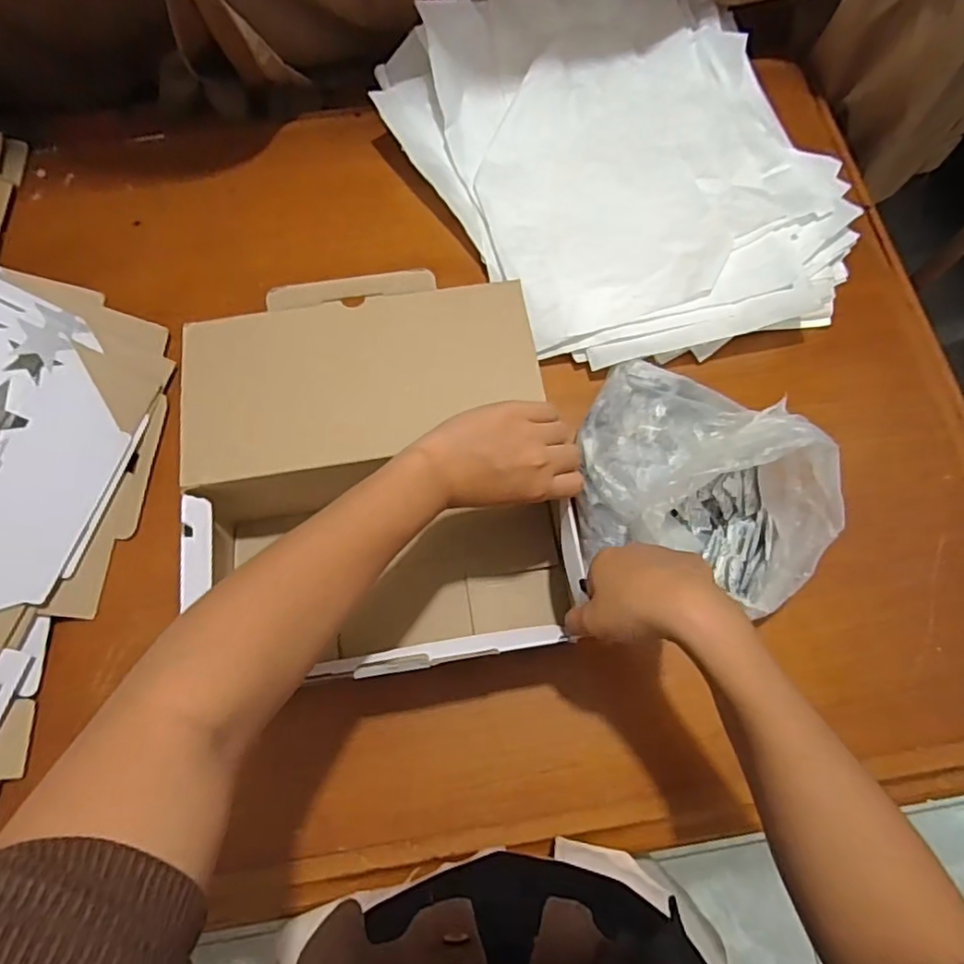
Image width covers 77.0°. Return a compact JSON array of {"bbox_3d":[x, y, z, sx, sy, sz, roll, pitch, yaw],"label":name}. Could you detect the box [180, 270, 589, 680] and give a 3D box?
[{"bbox_3d":[-0.084,-0.006,0.502,0.281,0.106,0.302,-9,71,-3],"label":"box"}]

